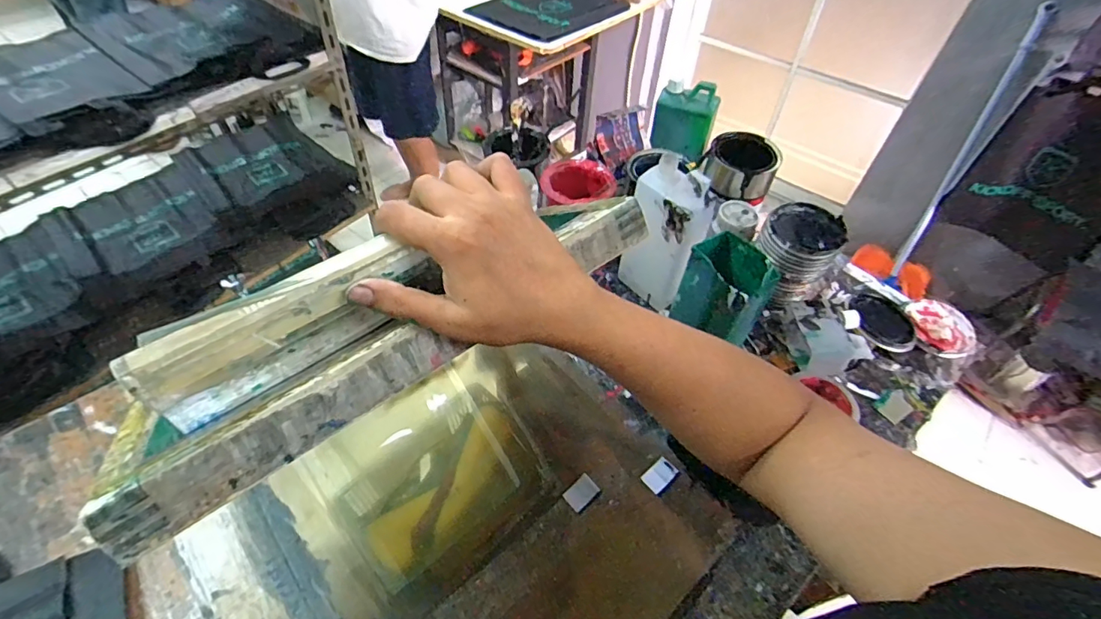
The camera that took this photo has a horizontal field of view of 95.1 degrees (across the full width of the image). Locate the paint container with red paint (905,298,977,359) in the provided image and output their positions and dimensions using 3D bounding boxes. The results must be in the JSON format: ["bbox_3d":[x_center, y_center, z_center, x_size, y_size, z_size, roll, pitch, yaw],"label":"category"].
[{"bbox_3d":[0.604,0.027,0.777,0.094,0.021,0.101,9,51,4],"label":"paint container with red paint"}]

